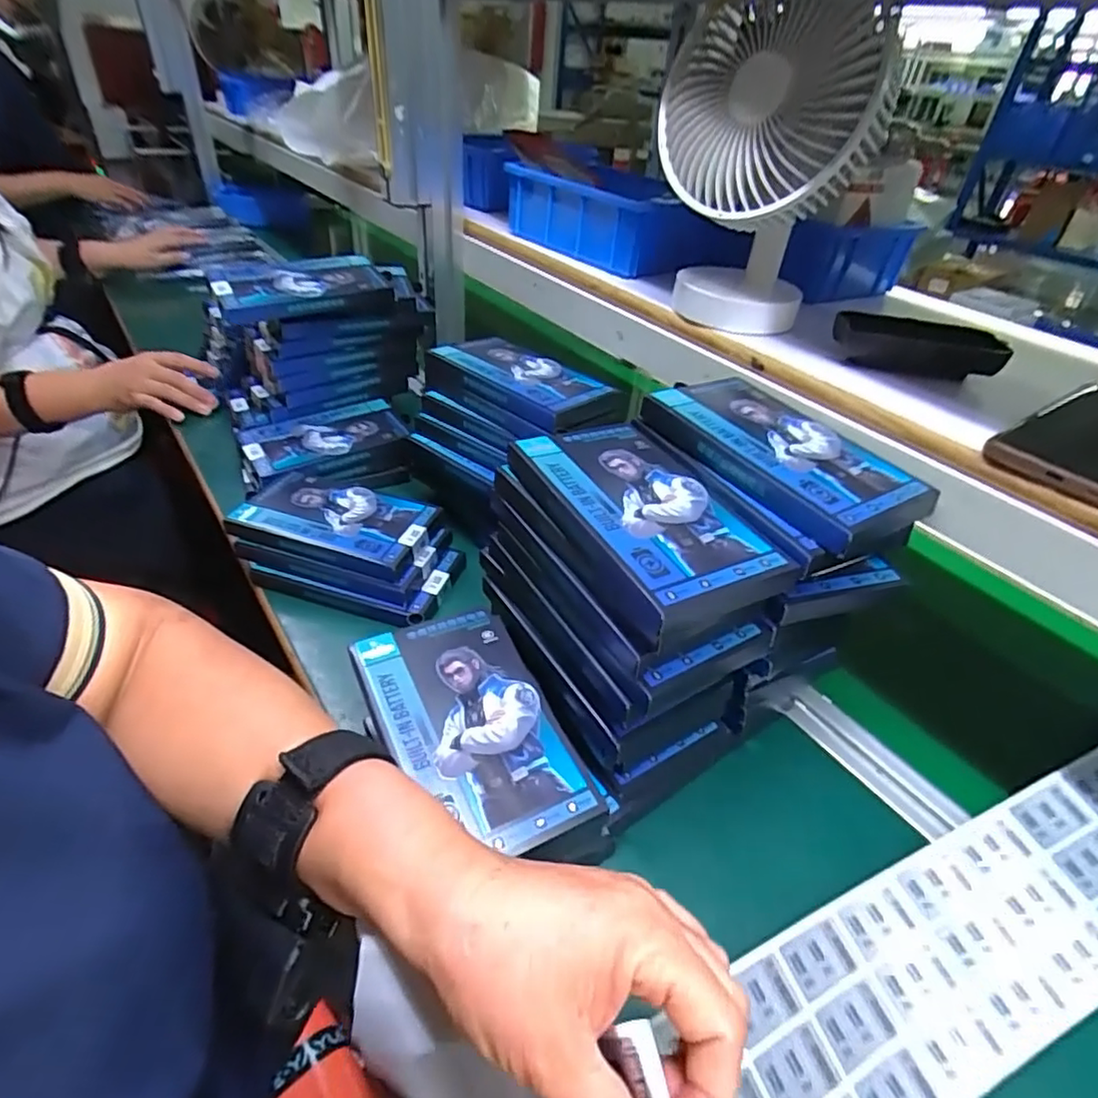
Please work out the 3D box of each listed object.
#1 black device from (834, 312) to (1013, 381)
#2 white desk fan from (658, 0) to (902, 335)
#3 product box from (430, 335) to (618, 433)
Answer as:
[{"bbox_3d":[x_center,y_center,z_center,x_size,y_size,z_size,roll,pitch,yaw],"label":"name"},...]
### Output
[{"bbox_3d":[0.263,-0.144,0.444,0.107,0.036,0.029,12,39,7],"label":"black device"},{"bbox_3d":[0.150,-0.269,0.466,0.148,0.210,0.133,16,40,12],"label":"white desk fan"},{"bbox_3d":[-0.024,-0.160,0.574,0.172,0.020,0.093,31,45,28],"label":"product box"}]

